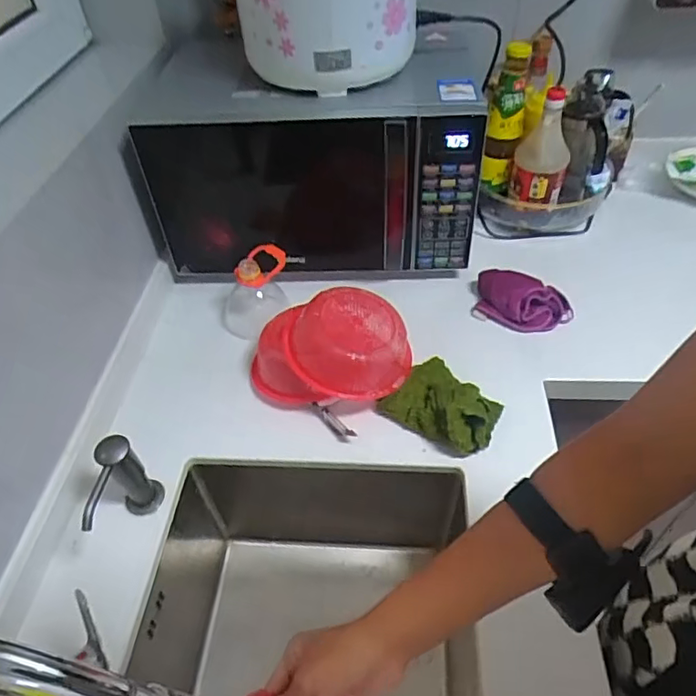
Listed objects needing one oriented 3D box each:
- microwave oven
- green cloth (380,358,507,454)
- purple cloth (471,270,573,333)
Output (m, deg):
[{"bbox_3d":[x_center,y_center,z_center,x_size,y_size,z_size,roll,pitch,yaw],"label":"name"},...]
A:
[{"bbox_3d":[-0.056,-0.318,0.899,0.477,0.279,0.308,-2,47,2],"label":"microwave oven"},{"bbox_3d":[0.123,0.070,0.711,0.132,0.069,0.097,33,57,29],"label":"green cloth"},{"bbox_3d":[0.268,-0.066,0.854,0.142,0.067,0.084,15,49,17],"label":"purple cloth"}]

